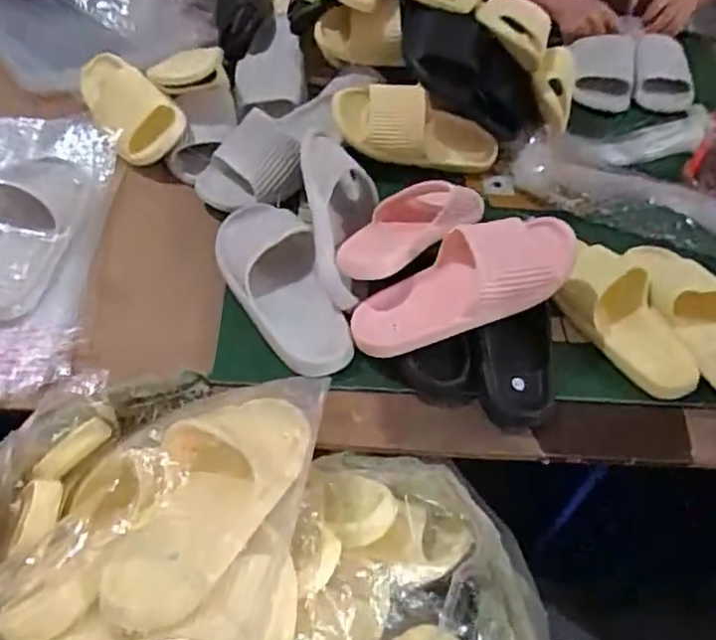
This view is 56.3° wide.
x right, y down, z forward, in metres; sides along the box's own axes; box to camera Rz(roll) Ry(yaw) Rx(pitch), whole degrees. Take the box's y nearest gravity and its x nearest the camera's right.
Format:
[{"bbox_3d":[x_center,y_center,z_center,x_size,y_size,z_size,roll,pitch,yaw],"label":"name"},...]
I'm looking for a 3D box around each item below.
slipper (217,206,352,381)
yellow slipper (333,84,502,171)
[{"bbox_3d":[-0.096,-0.051,0.792,0.105,0.070,0.277,-17,54,-18],"label":"slipper"},{"bbox_3d":[0.090,-0.279,0.956,0.249,0.098,0.093,11,48,-20],"label":"yellow slipper"}]

